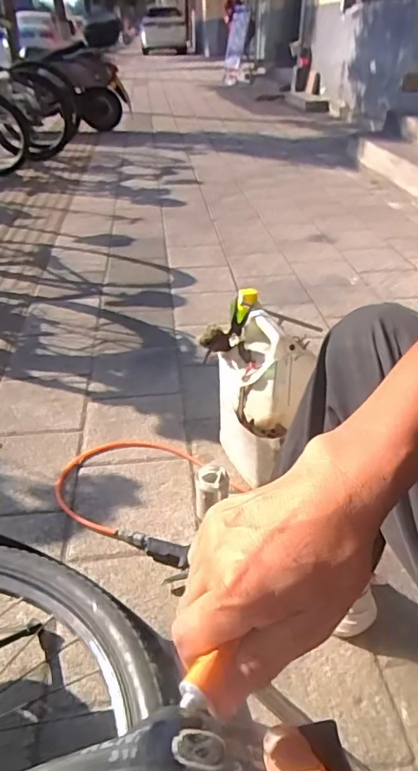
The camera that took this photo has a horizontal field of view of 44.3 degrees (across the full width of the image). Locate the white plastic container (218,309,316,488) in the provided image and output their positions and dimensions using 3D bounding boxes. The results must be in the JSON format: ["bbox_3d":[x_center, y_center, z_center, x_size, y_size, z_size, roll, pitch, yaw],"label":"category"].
[{"bbox_3d":[0.096,0.019,0.979,0.144,0.297,0.231,18,39,22],"label":"white plastic container"}]

